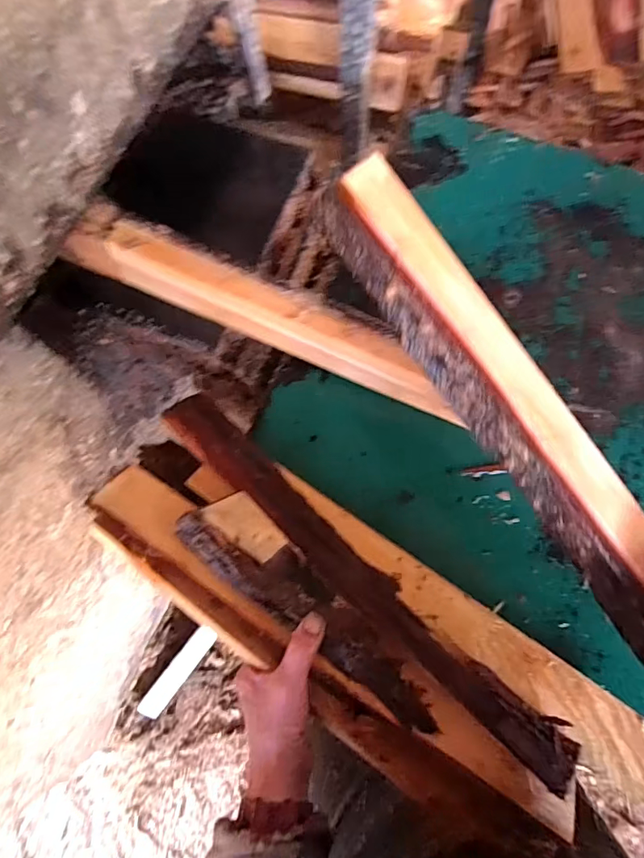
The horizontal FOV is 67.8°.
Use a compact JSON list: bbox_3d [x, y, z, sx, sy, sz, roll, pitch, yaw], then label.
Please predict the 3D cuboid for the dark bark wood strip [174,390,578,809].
[{"bbox_3d":[0.027,0.133,0.453,0.469,0.030,0.051,41,80,13],"label":"dark bark wood strip"}]

